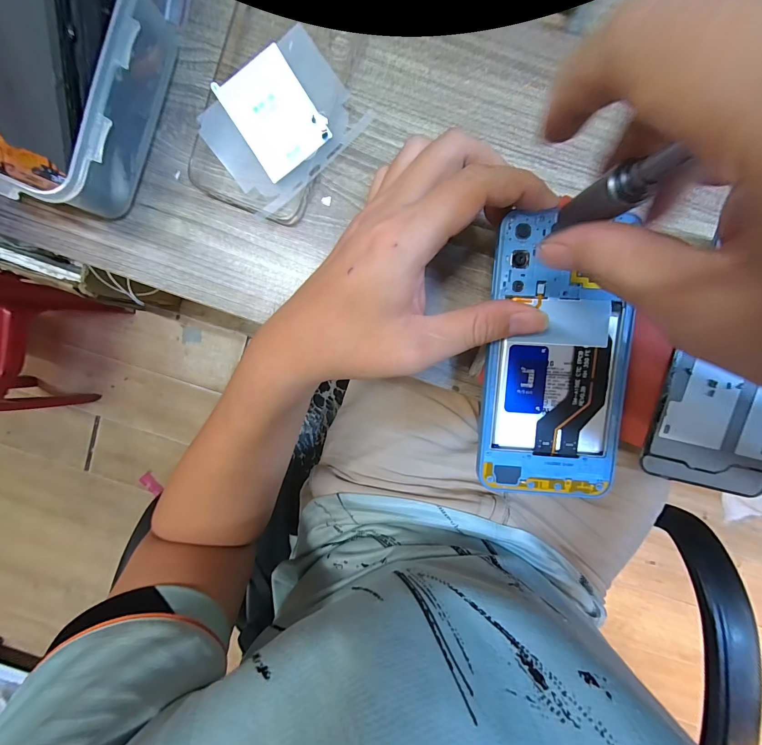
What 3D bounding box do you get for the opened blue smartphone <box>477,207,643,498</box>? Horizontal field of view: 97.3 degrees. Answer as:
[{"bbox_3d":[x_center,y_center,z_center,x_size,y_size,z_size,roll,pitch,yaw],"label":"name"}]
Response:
[{"bbox_3d":[0.099,-0.007,0.189,0.077,0.004,0.154,3,96,2],"label":"opened blue smartphone"}]

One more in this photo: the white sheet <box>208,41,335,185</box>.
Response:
[{"bbox_3d":[-0.068,-0.166,0.216,0.048,0.006,0.065,-34,93,5],"label":"white sheet"}]

